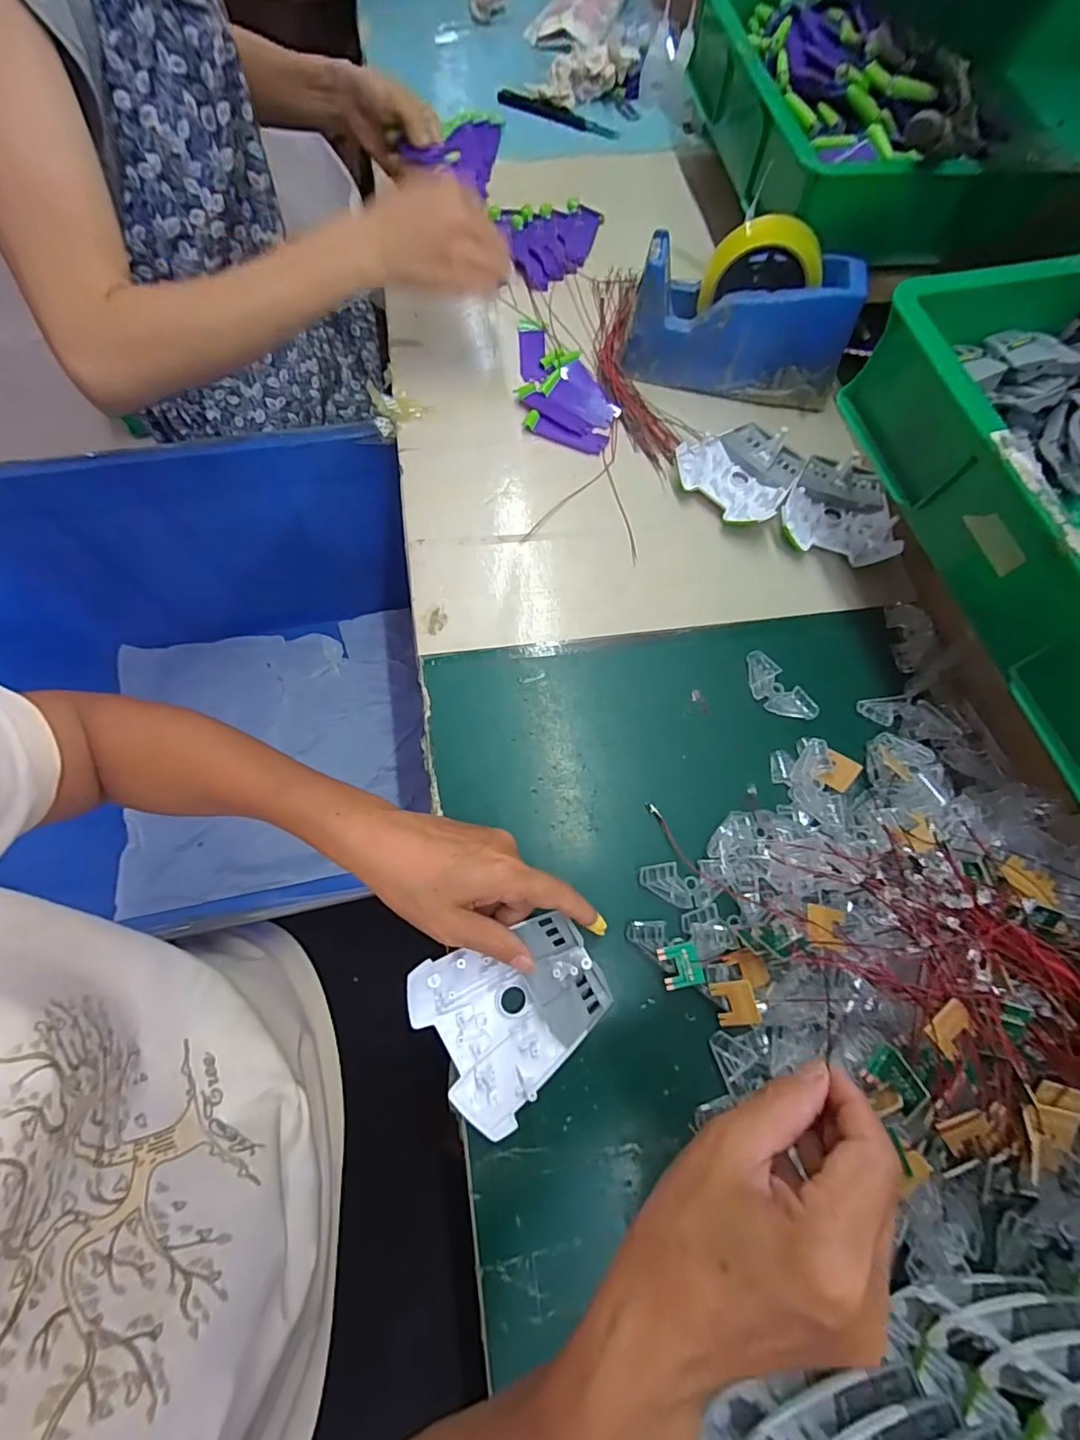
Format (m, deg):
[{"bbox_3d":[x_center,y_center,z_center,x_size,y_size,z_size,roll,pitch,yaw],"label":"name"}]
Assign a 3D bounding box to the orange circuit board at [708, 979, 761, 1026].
[{"bbox_3d":[0.123,0.179,0.334,0.025,0.004,0.025,-18,71,19],"label":"orange circuit board"}]

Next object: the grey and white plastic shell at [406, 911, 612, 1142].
[{"bbox_3d":[-0.015,0.176,0.323,0.108,0.027,0.096,-30,75,-11],"label":"grey and white plastic shell"}]

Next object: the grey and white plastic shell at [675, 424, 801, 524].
[{"bbox_3d":[0.183,-0.221,0.470,0.102,0.022,0.092,-35,76,-12],"label":"grey and white plastic shell"}]

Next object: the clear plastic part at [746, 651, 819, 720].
[{"bbox_3d":[0.187,-0.023,0.419,0.031,0.006,0.068,-39,77,-13],"label":"clear plastic part"}]

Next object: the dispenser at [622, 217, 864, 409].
[{"bbox_3d":[0.185,-0.377,0.484,0.196,0.108,0.074,11,72,2],"label":"dispenser"}]

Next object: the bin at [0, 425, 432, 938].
[{"bbox_3d":[-0.374,0.004,0.624,0.472,0.341,0.467,-10,72,-6],"label":"bin"}]

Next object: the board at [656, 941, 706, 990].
[{"bbox_3d":[0.091,0.159,0.341,0.025,0.005,0.025,-10,58,-2],"label":"board"}]

